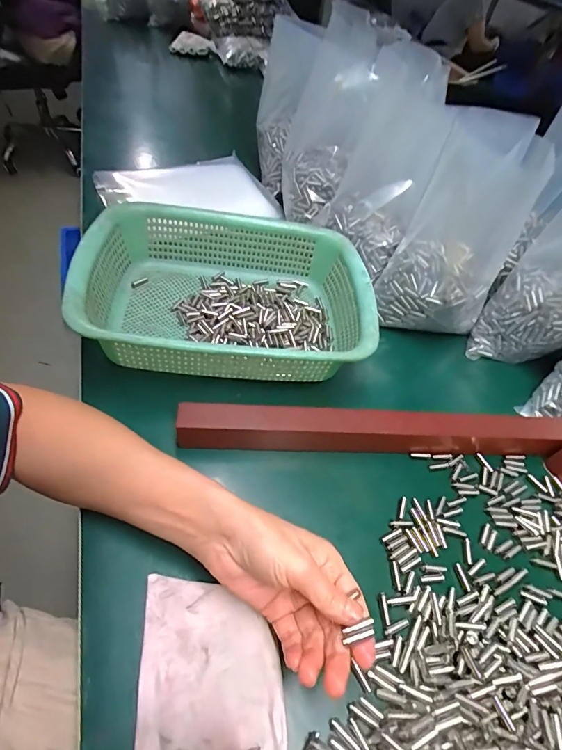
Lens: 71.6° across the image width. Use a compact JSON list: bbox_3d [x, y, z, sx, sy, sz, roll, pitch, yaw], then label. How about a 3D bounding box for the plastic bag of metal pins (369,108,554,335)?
[{"bbox_3d":[0.207,-0.162,0.465,0.123,0.242,0.096,28,15,19],"label":"plastic bag of metal pins"}]

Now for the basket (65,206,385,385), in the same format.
[{"bbox_3d":[-0.054,-0.087,0.439,0.296,0.084,0.223,2,48,-8],"label":"basket"}]

